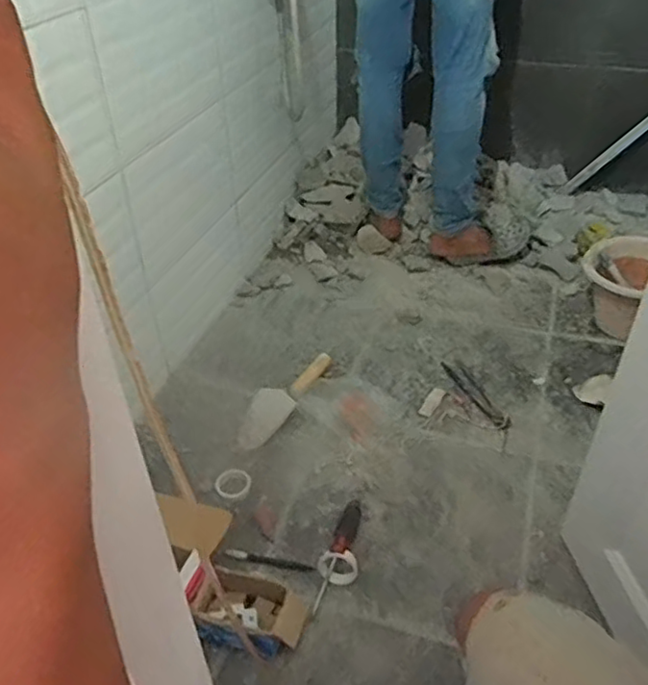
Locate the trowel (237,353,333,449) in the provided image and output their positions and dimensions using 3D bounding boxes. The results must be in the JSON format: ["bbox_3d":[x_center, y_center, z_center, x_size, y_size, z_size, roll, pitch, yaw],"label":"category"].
[{"bbox_3d":[-0.083,0.105,1.301,0.082,0.038,0.290,20,43,24],"label":"trowel"}]

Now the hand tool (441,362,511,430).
[{"bbox_3d":[0.311,0.105,1.312,0.042,0.007,0.220,-16,41,-18],"label":"hand tool"}]

